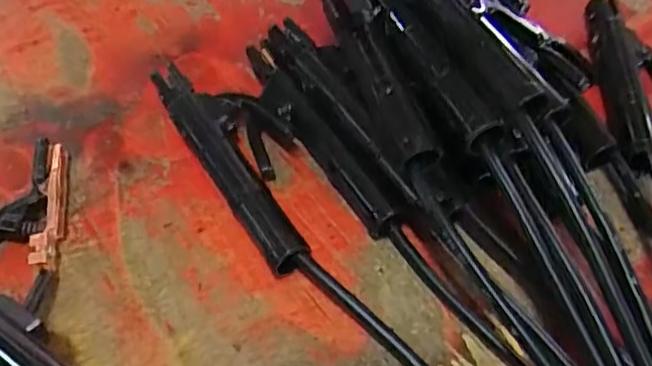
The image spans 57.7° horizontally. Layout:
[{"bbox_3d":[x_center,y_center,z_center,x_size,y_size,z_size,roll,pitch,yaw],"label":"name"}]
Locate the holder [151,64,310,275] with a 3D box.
[{"bbox_3d":[-0.057,-0.021,0.423,0.062,0.031,0.194,-24,59,-19],"label":"holder"}]

